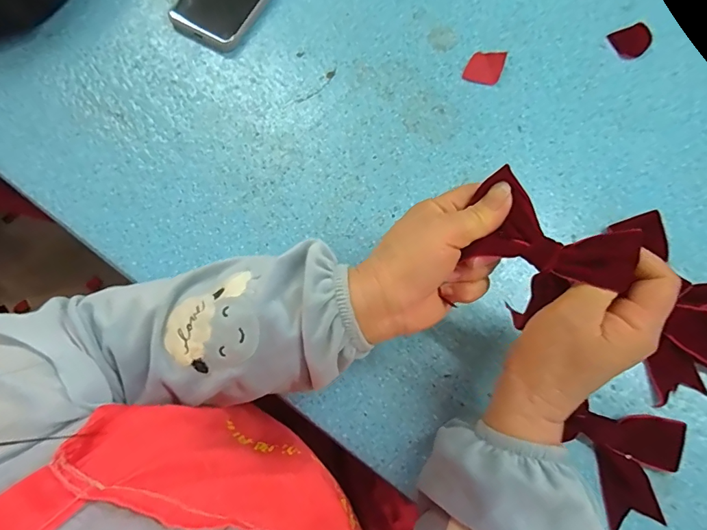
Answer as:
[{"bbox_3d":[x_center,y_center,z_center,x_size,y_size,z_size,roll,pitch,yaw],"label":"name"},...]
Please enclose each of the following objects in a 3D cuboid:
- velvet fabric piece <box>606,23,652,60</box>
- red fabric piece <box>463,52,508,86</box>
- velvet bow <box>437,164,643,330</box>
[{"bbox_3d":[0.277,-0.223,0.431,0.034,0.007,0.033,-23,78,-4],"label":"velvet fabric piece"},{"bbox_3d":[0.128,-0.194,0.425,0.034,0.010,0.035,21,78,6],"label":"red fabric piece"},{"bbox_3d":[0.112,-0.008,0.265,0.095,0.039,0.064,36,80,9],"label":"velvet bow"}]

